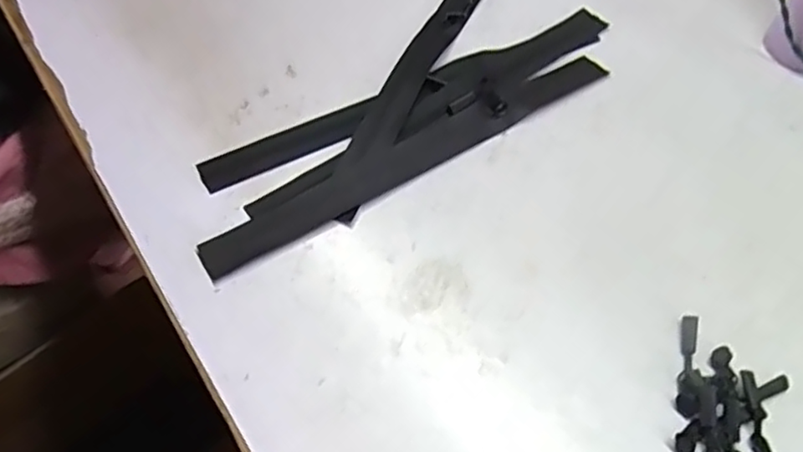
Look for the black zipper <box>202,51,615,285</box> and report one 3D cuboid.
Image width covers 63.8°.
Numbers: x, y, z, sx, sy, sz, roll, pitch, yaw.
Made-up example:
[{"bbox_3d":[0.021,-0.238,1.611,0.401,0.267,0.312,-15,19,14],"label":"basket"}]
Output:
[{"bbox_3d":[0.015,-0.057,0.487,0.351,0.004,0.037,-29,62,-18],"label":"black zipper"}]

